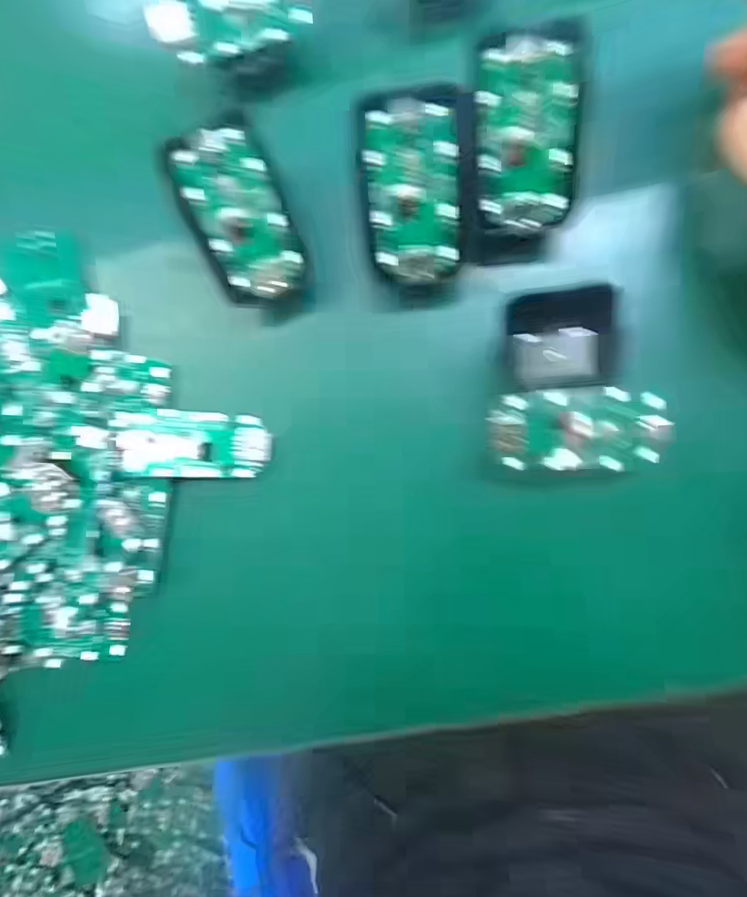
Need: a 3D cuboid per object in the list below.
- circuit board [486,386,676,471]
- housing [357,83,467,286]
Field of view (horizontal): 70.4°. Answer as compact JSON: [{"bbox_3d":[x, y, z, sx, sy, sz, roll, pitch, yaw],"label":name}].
[{"bbox_3d":[0.079,-0.007,0.207,0.065,0.010,0.031,0,89,8],"label":"circuit board"},{"bbox_3d":[0.017,-0.104,0.214,0.041,0.008,0.069,-2,114,5],"label":"housing"}]

